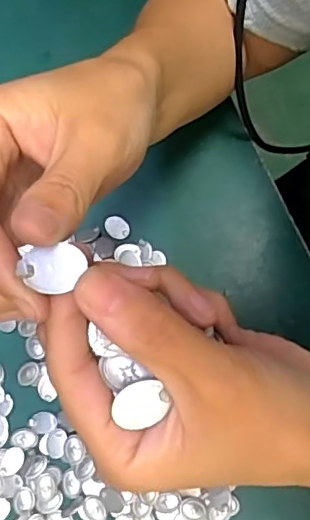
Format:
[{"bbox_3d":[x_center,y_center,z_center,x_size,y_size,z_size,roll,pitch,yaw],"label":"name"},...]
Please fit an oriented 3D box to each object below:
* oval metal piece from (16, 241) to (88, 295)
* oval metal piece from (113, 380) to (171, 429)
[{"bbox_3d":[-0.029,0.002,0.165,0.019,0.004,0.012,-9,76,0],"label":"oval metal piece"},{"bbox_3d":[-0.005,0.044,0.180,0.015,0.004,0.012,-13,76,-1],"label":"oval metal piece"}]

